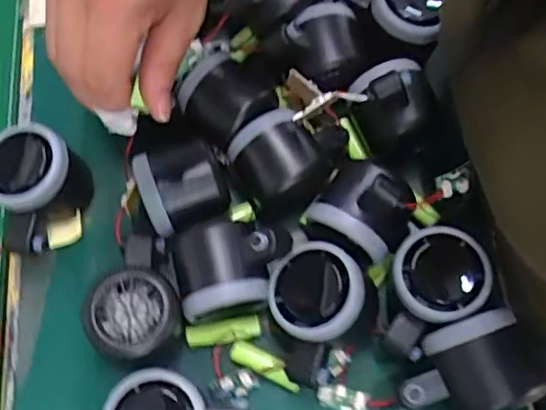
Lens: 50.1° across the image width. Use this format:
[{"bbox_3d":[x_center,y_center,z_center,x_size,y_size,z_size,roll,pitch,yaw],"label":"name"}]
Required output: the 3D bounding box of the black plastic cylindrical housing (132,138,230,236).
[{"bbox_3d":[-0.062,-0.009,0.406,0.056,0.052,0.052,-21,72,-6],"label":"black plastic cylindrical housing"}]

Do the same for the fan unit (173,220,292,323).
[{"bbox_3d":[-0.026,0.038,0.370,0.074,0.056,0.059,-10,71,-3],"label":"fan unit"}]

